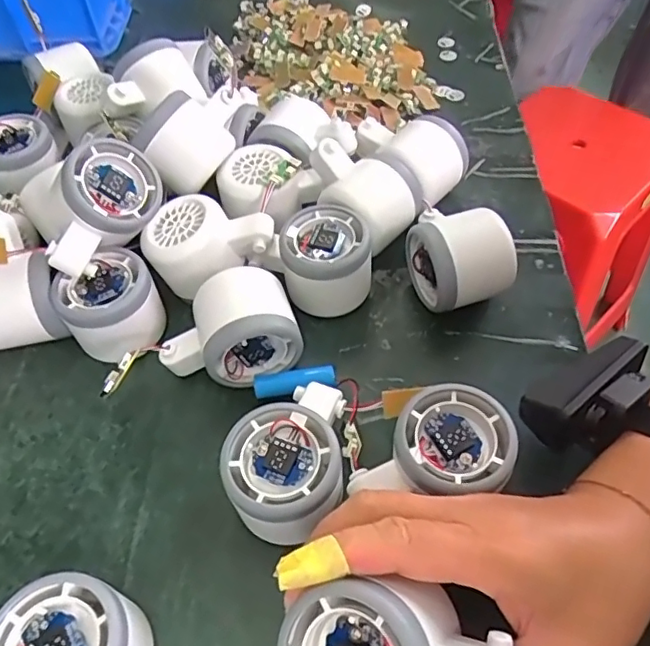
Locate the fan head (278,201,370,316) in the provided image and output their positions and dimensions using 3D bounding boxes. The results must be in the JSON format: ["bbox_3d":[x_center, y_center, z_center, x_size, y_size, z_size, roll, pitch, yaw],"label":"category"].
[{"bbox_3d":[0.002,-0.039,0.383,0.057,0.055,0.057,-1,53,1],"label":"fan head"}]

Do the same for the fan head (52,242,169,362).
[{"bbox_3d":[-0.134,-0.008,0.367,0.058,0.056,0.053,-1,53,1],"label":"fan head"}]

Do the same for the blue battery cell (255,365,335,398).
[{"bbox_3d":[-0.019,0.037,0.350,0.049,0.014,0.016,-5,53,-2],"label":"blue battery cell"}]

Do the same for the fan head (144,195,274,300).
[{"bbox_3d":[-0.076,-0.050,0.380,0.079,0.045,0.056,12,54,11],"label":"fan head"}]

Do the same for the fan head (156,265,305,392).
[{"bbox_3d":[-0.059,0.005,0.350,0.080,0.058,0.053,-13,53,-8],"label":"fan head"}]

